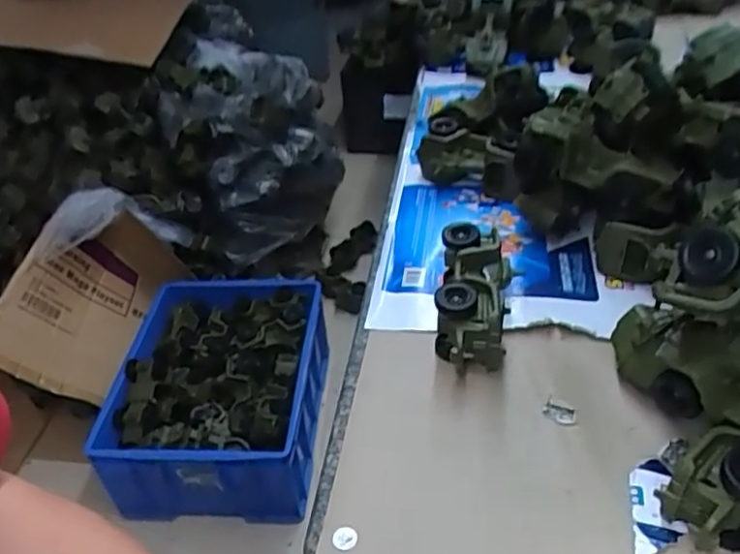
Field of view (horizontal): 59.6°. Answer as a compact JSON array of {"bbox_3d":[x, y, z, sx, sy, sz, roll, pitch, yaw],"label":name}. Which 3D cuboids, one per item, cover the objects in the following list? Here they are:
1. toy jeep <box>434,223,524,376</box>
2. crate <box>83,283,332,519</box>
[{"bbox_3d":[0.118,0.025,0.720,0.083,0.085,0.167,3,39,10],"label":"toy jeep"},{"bbox_3d":[-0.335,0.260,1.497,0.424,0.227,0.525,0,38,6],"label":"crate"}]

